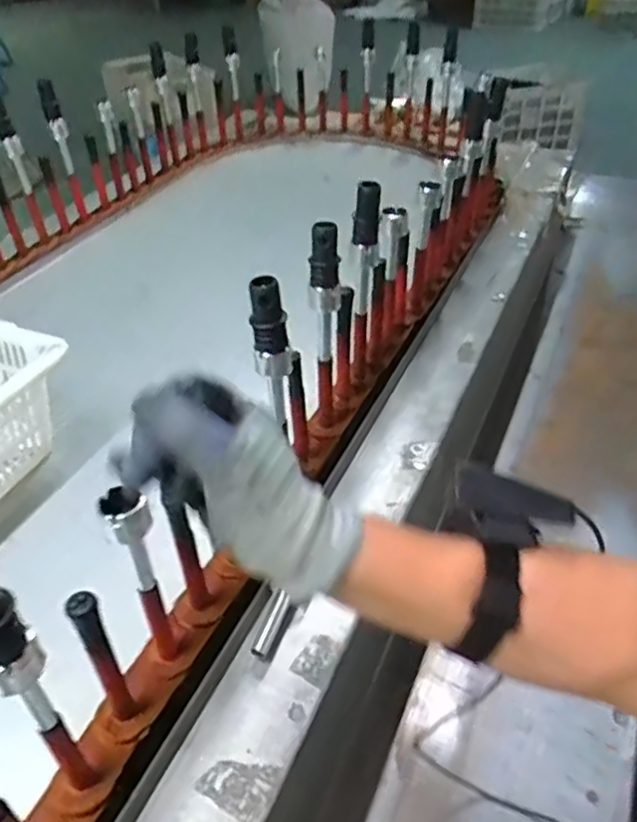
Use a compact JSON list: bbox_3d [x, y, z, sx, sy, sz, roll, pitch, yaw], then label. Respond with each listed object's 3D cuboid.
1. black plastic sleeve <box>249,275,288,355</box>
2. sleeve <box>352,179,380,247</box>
[{"bbox_3d":[-0.042,-0.079,0.561,0.029,0.065,0.024,-8,25,-5],"label":"black plastic sleeve"},{"bbox_3d":[0.052,-0.215,0.722,0.026,0.070,0.026,7,31,7],"label":"sleeve"}]

